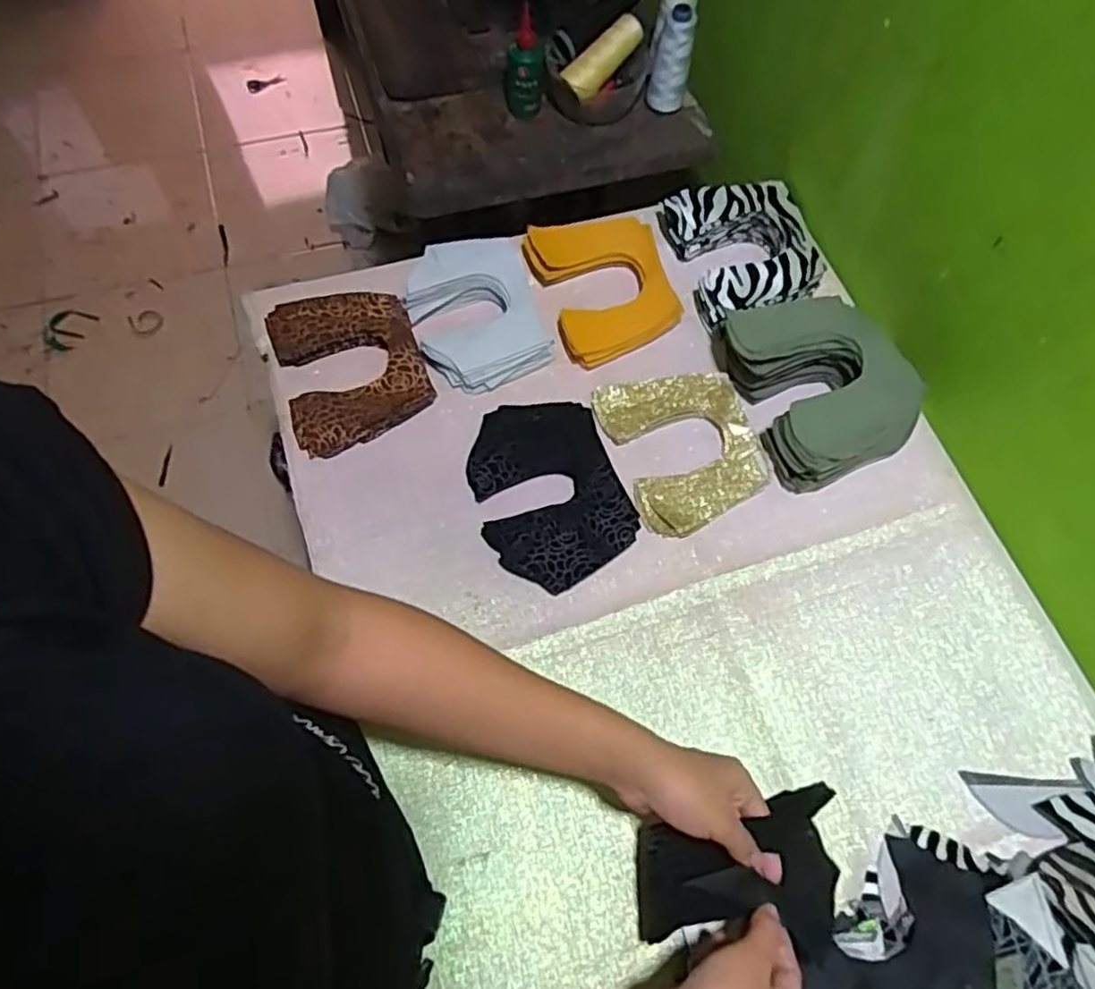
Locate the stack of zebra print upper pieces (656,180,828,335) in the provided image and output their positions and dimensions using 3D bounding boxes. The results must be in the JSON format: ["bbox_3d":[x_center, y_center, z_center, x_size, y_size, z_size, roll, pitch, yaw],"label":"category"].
[{"bbox_3d":[0.207,-0.255,0.743,0.134,0.054,0.163,-17,66,-8],"label":"stack of zebra print upper pieces"}]

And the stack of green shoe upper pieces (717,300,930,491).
[{"bbox_3d":[0.247,-0.107,0.669,0.140,0.075,0.180,-27,68,-13],"label":"stack of green shoe upper pieces"}]

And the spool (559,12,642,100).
[{"bbox_3d":[0.068,-0.513,0.823,0.034,0.032,0.119,41,83,17],"label":"spool"}]

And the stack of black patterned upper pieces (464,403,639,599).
[{"bbox_3d":[0.000,-0.004,0.633,0.124,0.037,0.174,-17,66,-8],"label":"stack of black patterned upper pieces"}]

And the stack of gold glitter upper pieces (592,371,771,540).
[{"bbox_3d":[0.129,-0.048,0.663,0.131,0.019,0.159,-17,66,-9],"label":"stack of gold glitter upper pieces"}]

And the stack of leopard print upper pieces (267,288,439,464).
[{"bbox_3d":[-0.189,-0.125,0.682,0.134,0.035,0.162,-19,66,-10],"label":"stack of leopard print upper pieces"}]

